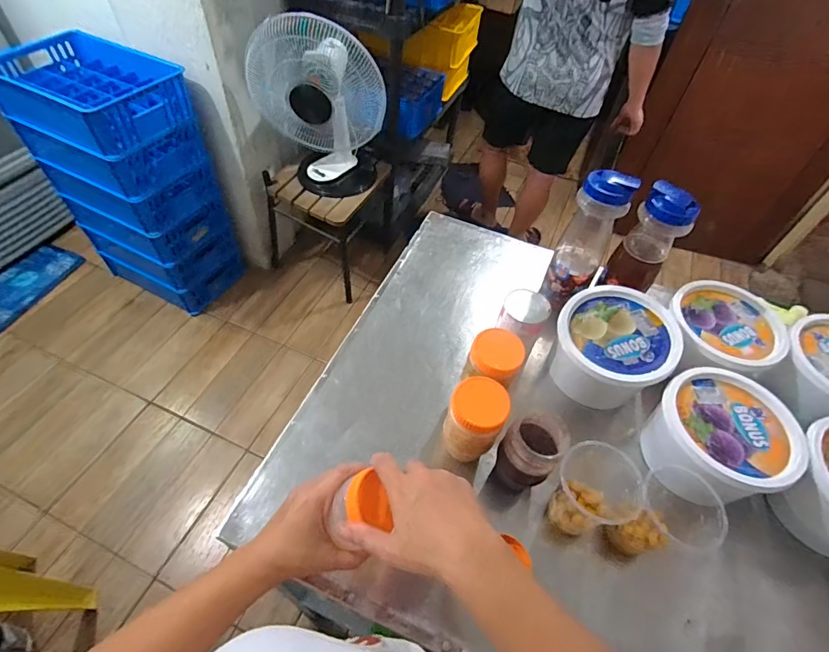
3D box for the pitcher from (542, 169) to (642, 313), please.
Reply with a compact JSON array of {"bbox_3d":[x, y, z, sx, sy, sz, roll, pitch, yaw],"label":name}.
[{"bbox_3d":[0.290,-0.143,0.748,0.081,0.239,0.093,25,54,14],"label":"pitcher"}]

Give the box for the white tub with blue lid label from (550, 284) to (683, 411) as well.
[{"bbox_3d":[0.305,0.038,0.700,0.164,0.116,0.159,3,52,-3],"label":"white tub with blue lid label"}]

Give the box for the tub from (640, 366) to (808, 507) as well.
[{"bbox_3d":[0.418,0.163,0.625,0.187,0.110,0.174,3,52,-3],"label":"tub"}]

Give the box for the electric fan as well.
[{"bbox_3d":[-0.321,-0.704,1.493,0.401,0.542,0.257,-8,53,-12],"label":"electric fan"}]

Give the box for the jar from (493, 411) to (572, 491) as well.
[{"bbox_3d":[0.148,0.176,0.585,0.081,0.132,0.071,-29,60,-25],"label":"jar"}]

